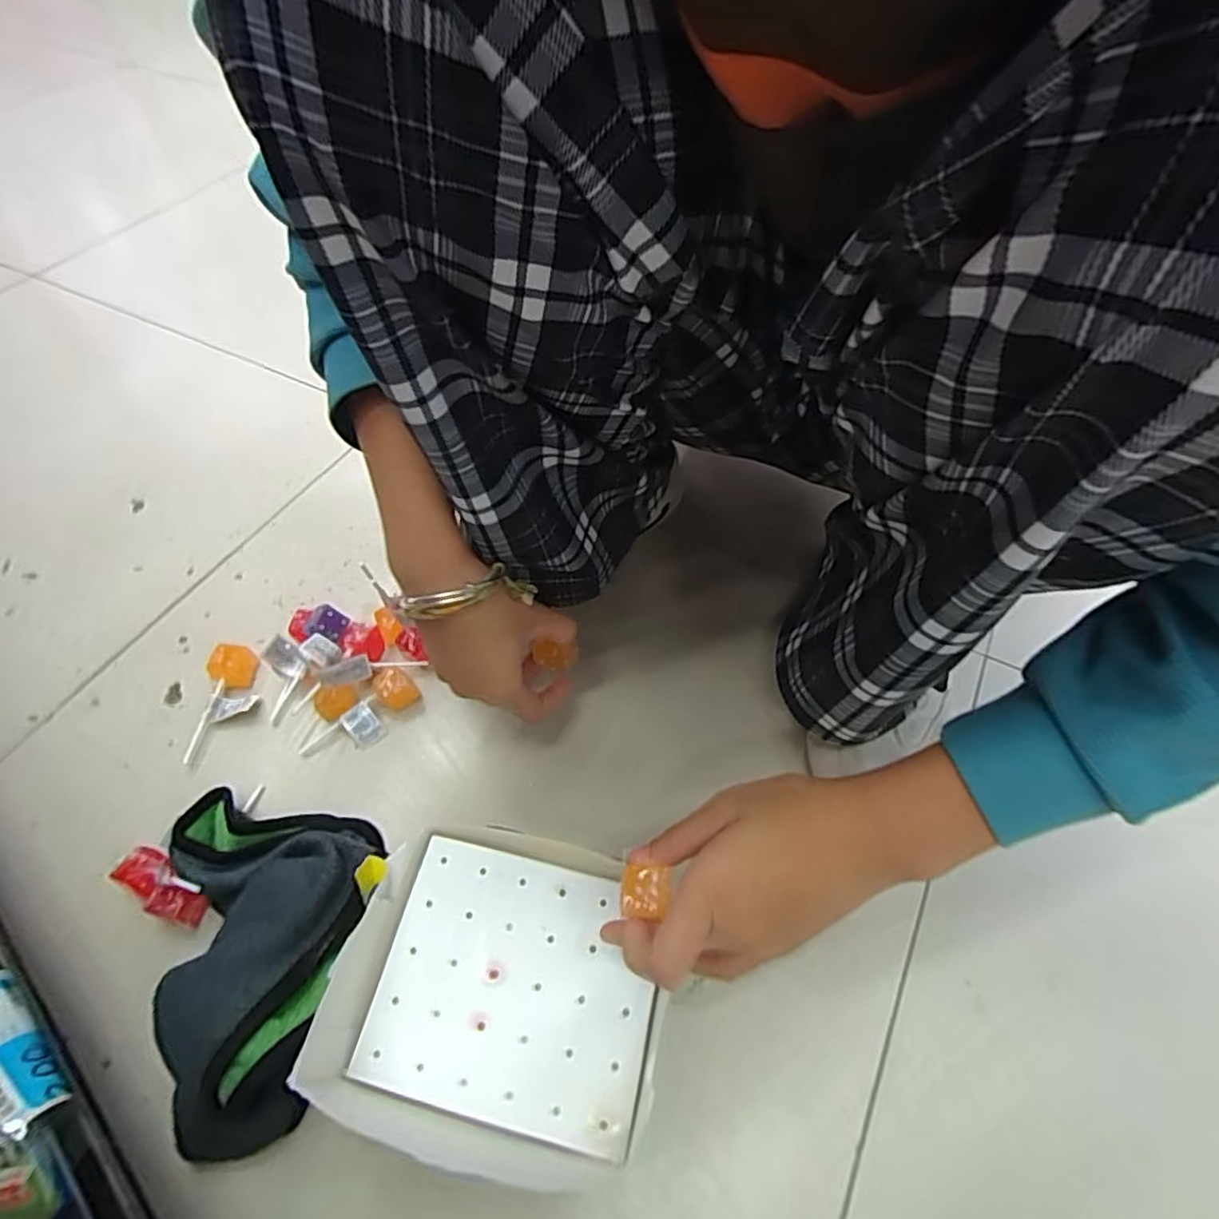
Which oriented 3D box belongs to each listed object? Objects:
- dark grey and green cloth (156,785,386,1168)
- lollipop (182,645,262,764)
[{"bbox_3d":[-0.194,0.182,0.360,0.114,0.065,0.196,-14,56,-9],"label":"dark grey and green cloth"},{"bbox_3d":[-0.286,0.067,0.464,0.033,0.026,0.086,5,55,4],"label":"lollipop"}]

